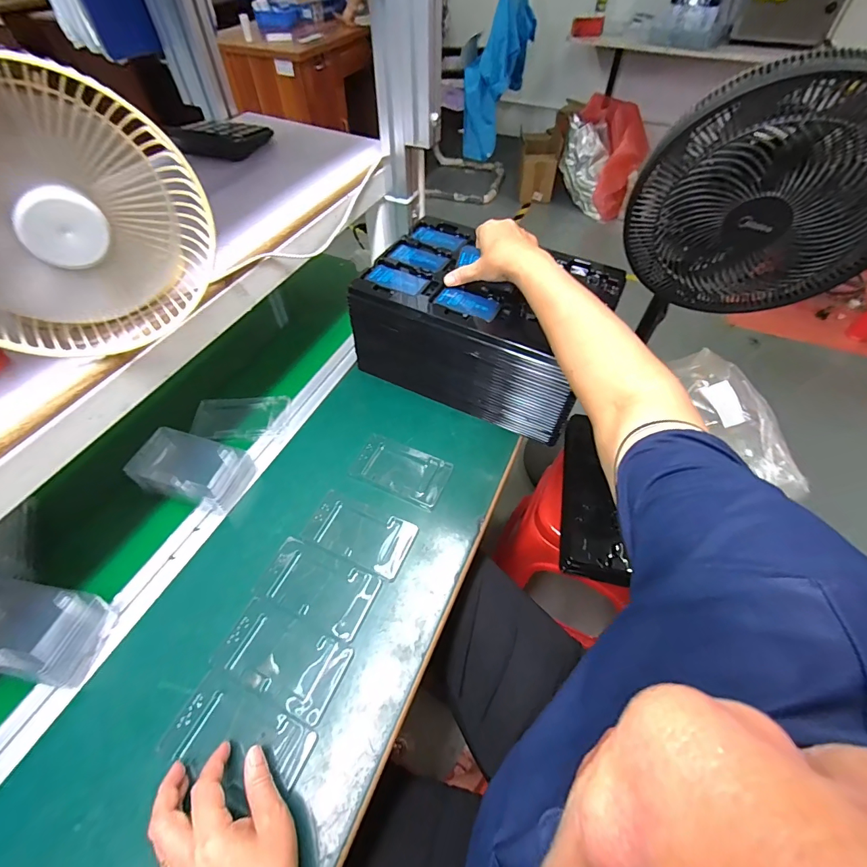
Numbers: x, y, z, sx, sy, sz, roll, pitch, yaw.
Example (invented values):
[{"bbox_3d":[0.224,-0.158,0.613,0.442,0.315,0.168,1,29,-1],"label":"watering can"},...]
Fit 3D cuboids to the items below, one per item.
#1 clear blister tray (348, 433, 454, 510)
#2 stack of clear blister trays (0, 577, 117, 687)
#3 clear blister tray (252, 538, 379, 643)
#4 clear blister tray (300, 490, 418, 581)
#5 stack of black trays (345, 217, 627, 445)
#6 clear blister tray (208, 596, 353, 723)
[{"bbox_3d":[-0.044,0.049,0.565,0.125,0.008,0.076,20,55,14],"label":"clear blister tray"},{"bbox_3d":[-0.419,0.194,0.417,0.140,0.064,0.087,7,53,5],"label":"stack of clear blister trays"},{"bbox_3d":[-0.133,0.173,0.470,0.127,0.009,0.075,20,55,14],"label":"clear blister tray"},{"bbox_3d":[-0.091,0.121,0.510,0.126,0.010,0.071,21,56,15],"label":"clear blister tray"},{"bbox_3d":[0.075,-0.167,0.630,0.328,0.160,0.227,22,56,16],"label":"stack of black trays"},{"bbox_3d":[-0.155,0.230,0.428,0.124,0.008,0.071,21,56,15],"label":"clear blister tray"}]

